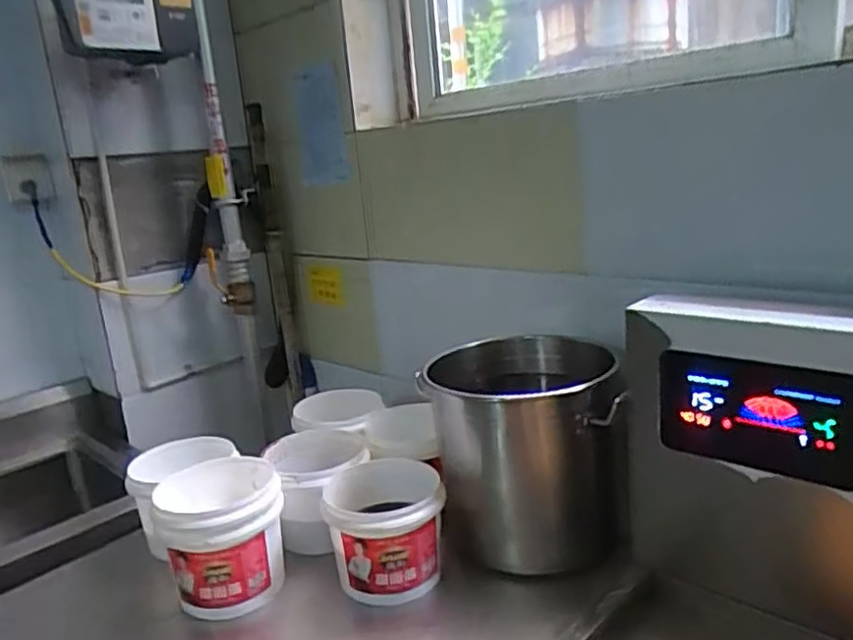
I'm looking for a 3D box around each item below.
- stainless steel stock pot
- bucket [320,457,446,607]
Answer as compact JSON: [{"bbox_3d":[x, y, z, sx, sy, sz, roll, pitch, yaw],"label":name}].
[{"bbox_3d":[0.170,0.221,1.173,0.305,0.314,0.316,-3,14,9],"label":"stainless steel stock pot"},{"bbox_3d":[-0.066,0.343,1.106,0.180,0.162,0.190,-5,14,1],"label":"bucket"}]

